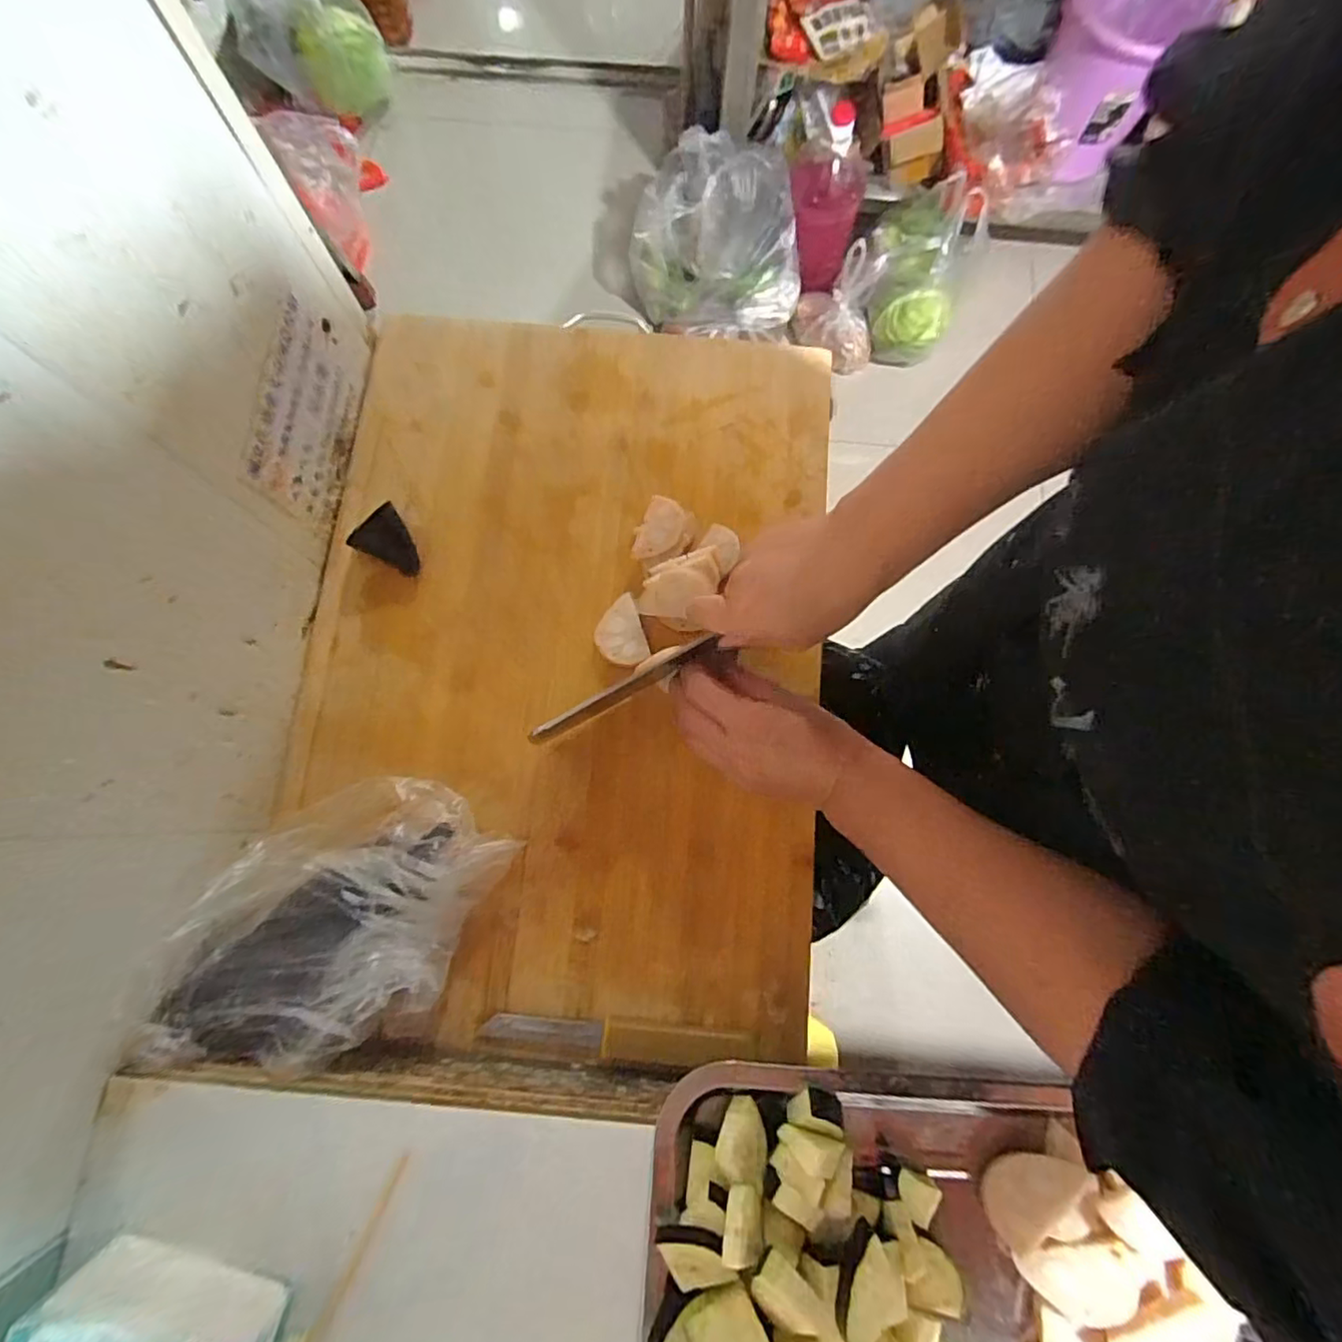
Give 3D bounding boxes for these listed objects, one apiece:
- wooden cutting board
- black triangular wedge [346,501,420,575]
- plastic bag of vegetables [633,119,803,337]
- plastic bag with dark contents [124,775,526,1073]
[{"bbox_3d":[-0.079,-0.022,0.455,0.378,0.027,0.542,5,77,0],"label":"wooden cutting board"},{"bbox_3d":[-0.210,-0.095,0.454,0.046,0.026,0.040,44,80,8],"label":"black triangular wedge"},{"bbox_3d":[0.095,-0.841,1.187,0.329,0.254,0.208,19,78,3],"label":"plastic bag of vegetables"},{"bbox_3d":[-0.204,0.152,0.373,0.150,0.078,0.177,22,78,4],"label":"plastic bag with dark contents"}]

